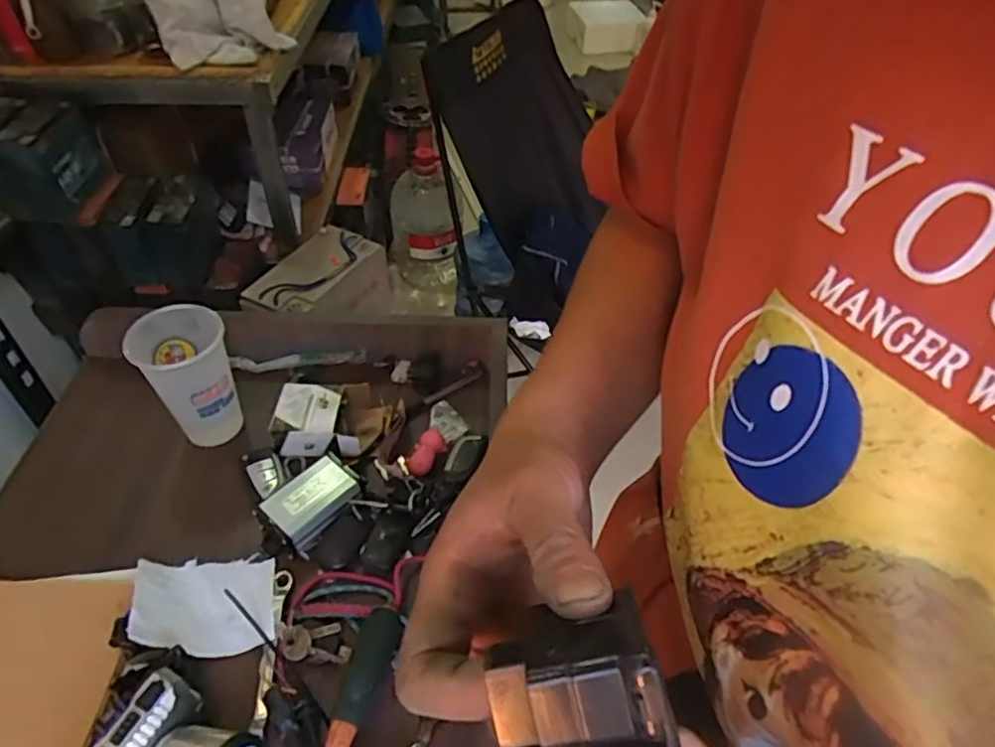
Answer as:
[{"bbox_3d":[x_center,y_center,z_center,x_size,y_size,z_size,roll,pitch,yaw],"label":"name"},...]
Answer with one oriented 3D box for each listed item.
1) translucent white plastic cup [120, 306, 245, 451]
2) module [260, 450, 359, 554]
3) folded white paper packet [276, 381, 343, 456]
[{"bbox_3d":[-0.304,0.008,0.638,0.076,0.134,0.077,1,47,-1],"label":"translucent white plastic cup"},{"bbox_3d":[-0.175,0.119,0.603,0.053,0.029,0.081,33,54,25],"label":"module"},{"bbox_3d":[-0.197,0.048,0.667,0.060,0.034,0.066,0,47,-2],"label":"folded white paper packet"}]

